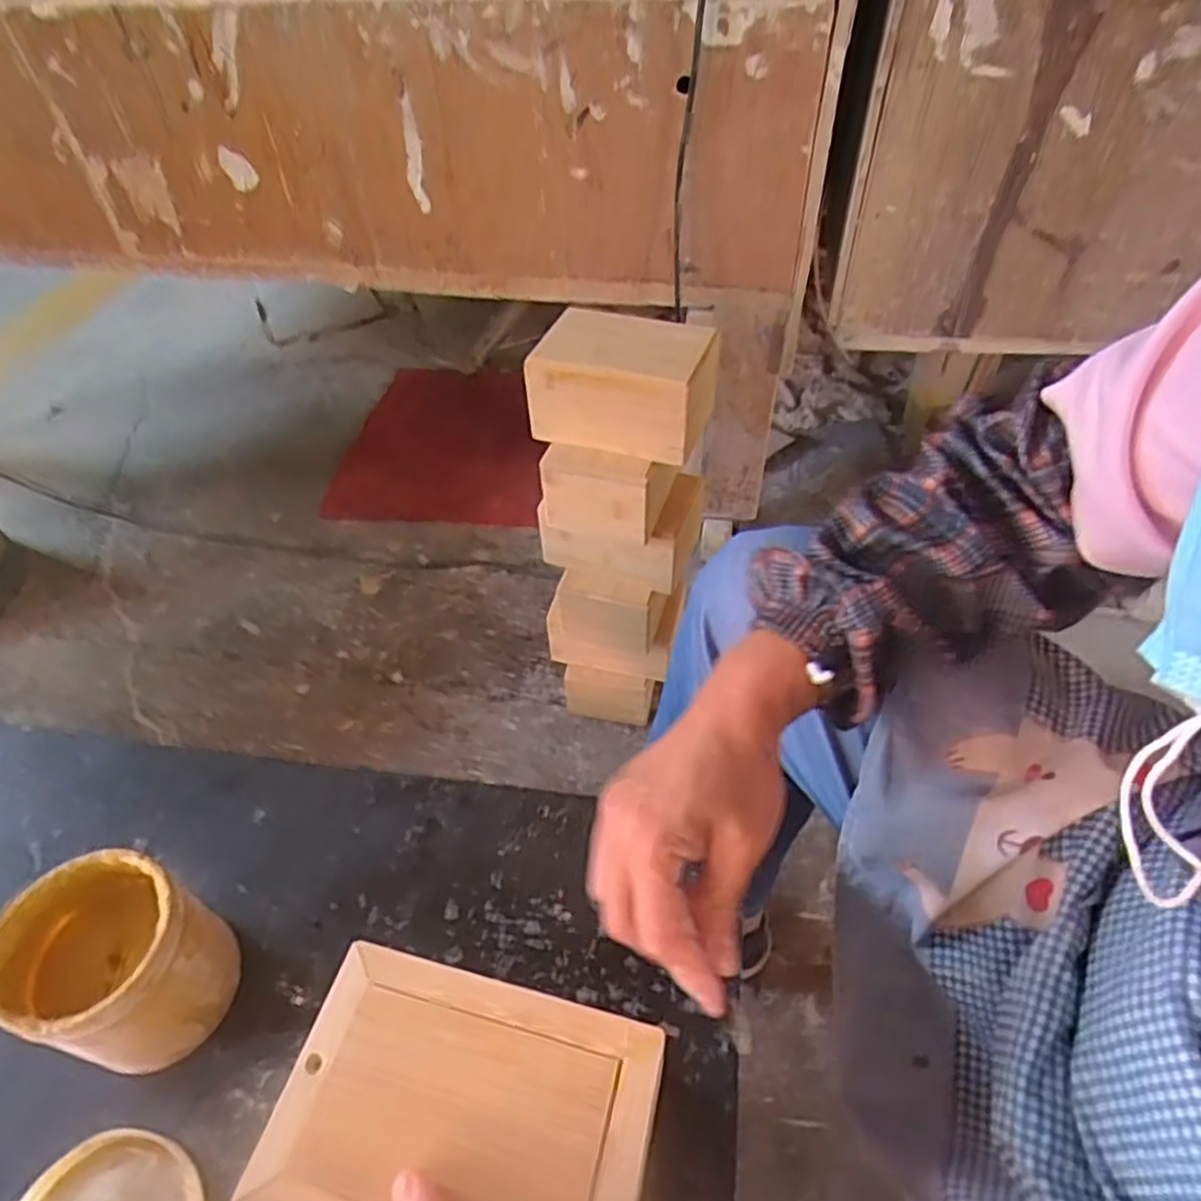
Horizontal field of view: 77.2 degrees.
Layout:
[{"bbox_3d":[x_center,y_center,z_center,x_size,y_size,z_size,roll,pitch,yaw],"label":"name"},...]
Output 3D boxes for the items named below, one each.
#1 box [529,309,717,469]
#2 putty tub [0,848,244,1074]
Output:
[{"bbox_3d":[0.026,-0.193,0.669,0.156,0.089,0.092,14,49,14],"label":"box"},{"bbox_3d":[-0.236,0.181,0.375,0.077,0.089,0.079,-1,47,1],"label":"putty tub"}]

